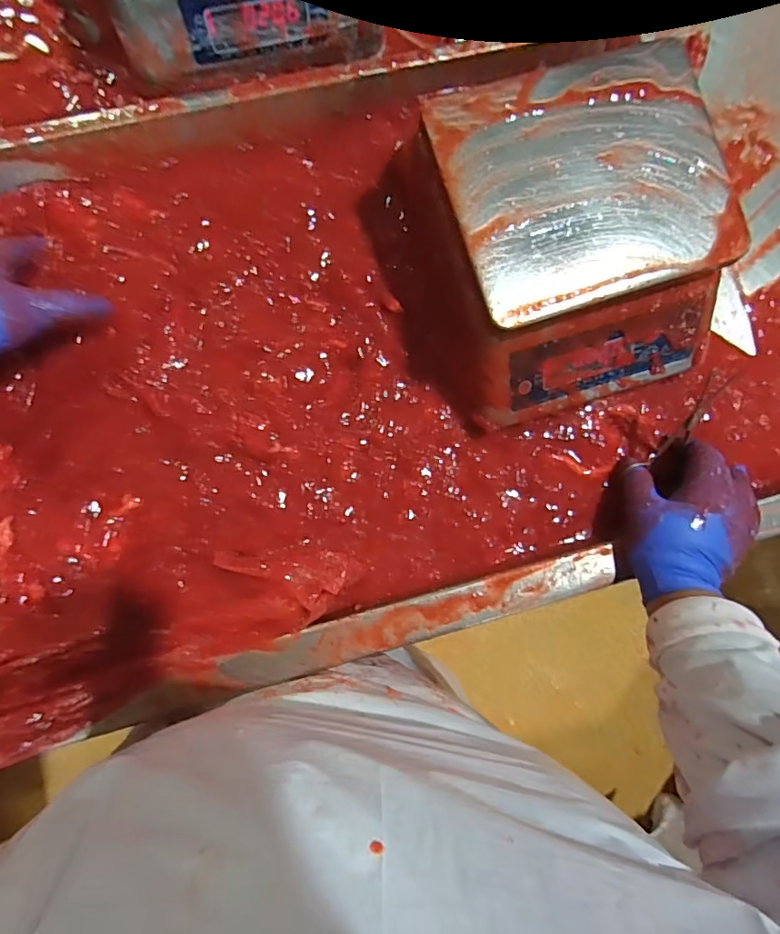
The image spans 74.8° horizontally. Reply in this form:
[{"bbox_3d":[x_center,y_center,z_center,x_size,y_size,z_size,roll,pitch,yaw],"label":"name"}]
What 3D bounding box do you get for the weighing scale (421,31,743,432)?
[{"bbox_3d":[0.161,-0.187,0.449,0.223,0.124,0.250,-17,86,-5],"label":"weighing scale"}]

